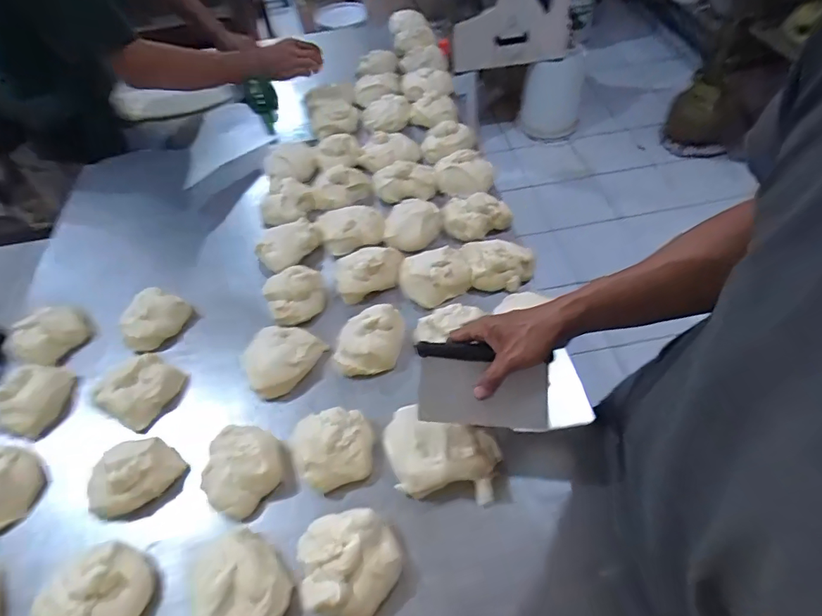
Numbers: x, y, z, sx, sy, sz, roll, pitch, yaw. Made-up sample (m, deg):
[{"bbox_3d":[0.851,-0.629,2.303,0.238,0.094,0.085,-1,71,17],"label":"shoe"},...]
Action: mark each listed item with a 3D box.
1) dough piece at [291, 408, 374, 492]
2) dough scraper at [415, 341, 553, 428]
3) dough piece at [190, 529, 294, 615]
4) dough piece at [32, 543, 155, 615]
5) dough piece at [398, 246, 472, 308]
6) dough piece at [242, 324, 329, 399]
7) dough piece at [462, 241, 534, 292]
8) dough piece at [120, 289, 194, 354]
[{"bbox_3d":[-0.101,0.179,0.601,0.102,0.040,0.096,-13,53,-4],"label":"dough piece"},{"bbox_3d":[0.085,0.092,0.553,0.149,0.025,0.098,1,89,3],"label":"dough scraper"},{"bbox_3d":[-0.196,0.311,0.511,0.117,0.041,0.105,28,61,24],"label":"dough piece"},{"bbox_3d":[-0.355,0.326,0.517,0.101,0.052,0.115,29,61,24],"label":"dough piece"},{"bbox_3d":[0.036,-0.057,0.762,0.109,0.042,0.090,-27,56,-14],"label":"dough piece"},{"bbox_3d":[-0.196,0.076,0.696,0.090,0.045,0.119,31,62,25],"label":"dough piece"},{"bbox_3d":[0.145,-0.073,0.764,0.115,0.045,0.079,-6,53,1],"label":"dough piece"},{"bbox_3d":[-0.425,0.016,0.758,0.087,0.044,0.106,26,60,23],"label":"dough piece"}]

